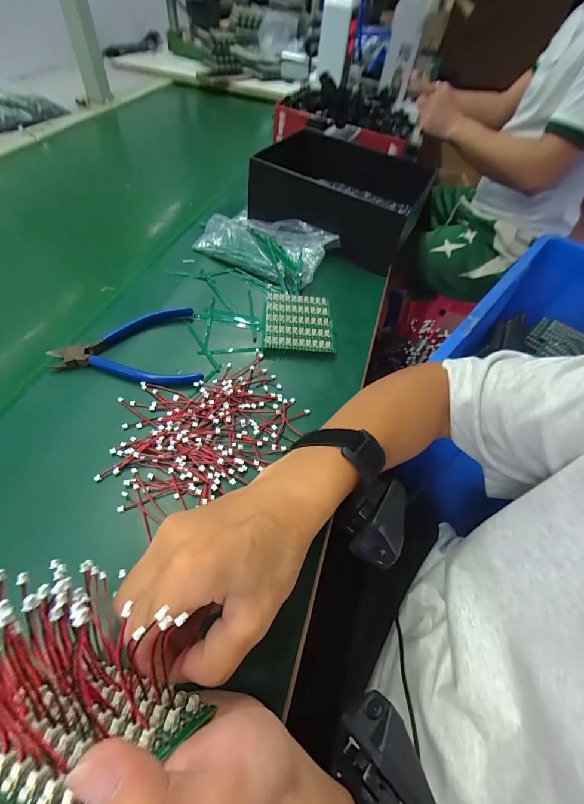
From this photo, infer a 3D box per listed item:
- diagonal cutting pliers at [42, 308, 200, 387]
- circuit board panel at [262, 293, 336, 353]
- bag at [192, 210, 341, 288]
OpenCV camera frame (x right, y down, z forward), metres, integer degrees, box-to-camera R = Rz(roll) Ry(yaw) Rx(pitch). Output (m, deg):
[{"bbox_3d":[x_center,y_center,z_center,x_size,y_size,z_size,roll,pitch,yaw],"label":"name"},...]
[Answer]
[{"bbox_3d":[-0.169,-0.059,0.356,0.140,0.015,0.103,-5,55,-10],"label":"diagonal cutting pliers"},{"bbox_3d":[0.007,-0.093,0.400,0.080,0.015,0.085,1,54,-4],"label":"circuit board panel"},{"bbox_3d":[-0.036,-0.223,0.477,0.170,0.028,0.109,26,56,12],"label":"bag"}]

